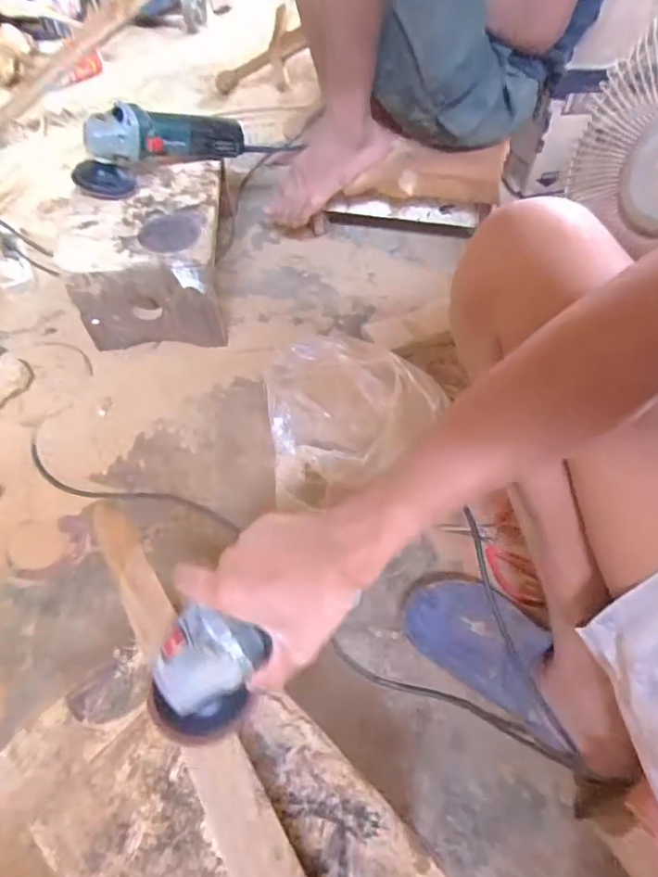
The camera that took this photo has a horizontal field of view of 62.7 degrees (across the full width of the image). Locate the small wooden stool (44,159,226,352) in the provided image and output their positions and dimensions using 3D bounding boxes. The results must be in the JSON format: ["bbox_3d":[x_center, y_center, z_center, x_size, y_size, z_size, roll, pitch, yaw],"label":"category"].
[{"bbox_3d":[-0.296,-0.314,0.923,0.228,0.172,0.254,-2,56,-2],"label":"small wooden stool"}]

